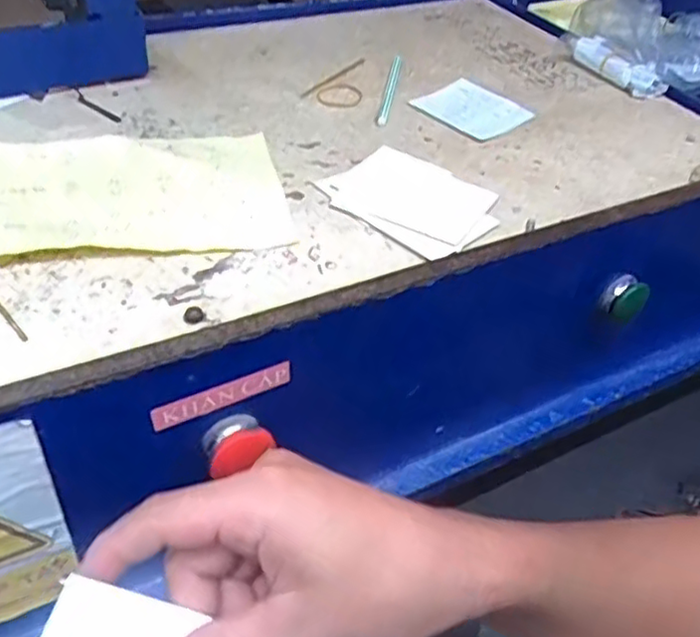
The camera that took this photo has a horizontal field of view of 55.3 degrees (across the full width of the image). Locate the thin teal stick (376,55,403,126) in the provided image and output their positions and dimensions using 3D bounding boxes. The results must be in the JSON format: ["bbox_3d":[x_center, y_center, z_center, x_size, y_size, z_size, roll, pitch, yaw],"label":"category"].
[{"bbox_3d":[0.036,-0.206,0.595,0.009,0.005,0.144,10,44,3],"label":"thin teal stick"}]

